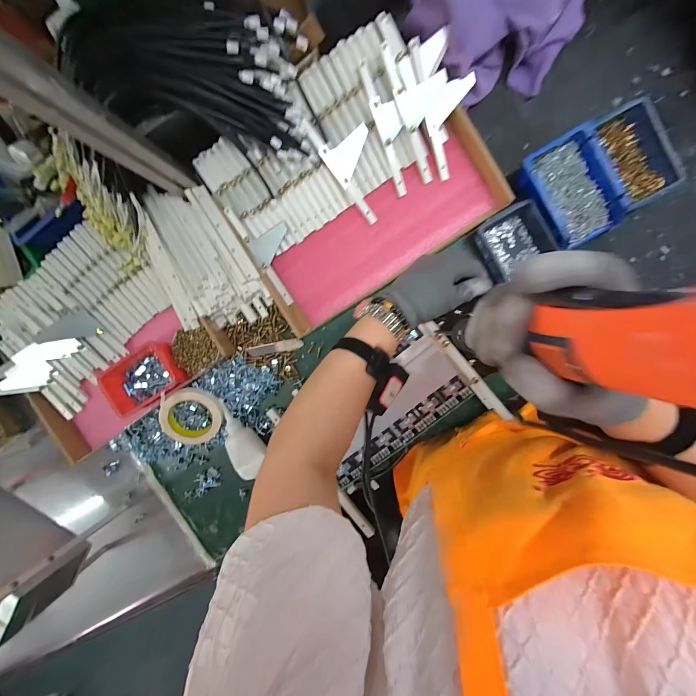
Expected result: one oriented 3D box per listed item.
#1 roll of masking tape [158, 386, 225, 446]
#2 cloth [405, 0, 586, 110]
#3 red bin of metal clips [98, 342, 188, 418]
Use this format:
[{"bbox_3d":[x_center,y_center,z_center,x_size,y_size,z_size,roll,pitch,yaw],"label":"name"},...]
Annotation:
[{"bbox_3d":[-0.296,0.127,0.587,0.113,0.039,0.113,-33,114,-4],"label":"roll of masking tape"},{"bbox_3d":[0.225,-0.479,0.459,0.247,0.080,0.139,-4,95,7],"label":"cloth"},{"bbox_3d":[-0.404,0.056,0.601,0.151,0.046,0.107,-30,92,8],"label":"red bin of metal clips"}]

